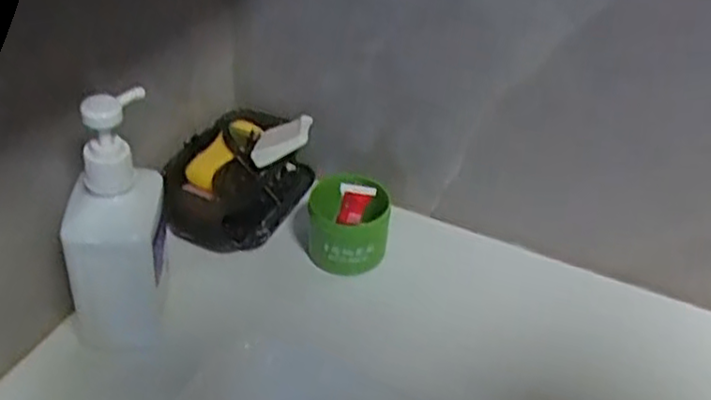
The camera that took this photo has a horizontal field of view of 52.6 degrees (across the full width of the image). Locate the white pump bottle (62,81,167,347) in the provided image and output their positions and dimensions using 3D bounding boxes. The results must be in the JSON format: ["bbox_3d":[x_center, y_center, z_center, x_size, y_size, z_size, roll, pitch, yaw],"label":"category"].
[{"bbox_3d":[-0.170,0.015,0.506,0.070,0.178,0.058,-7,40,-16],"label":"white pump bottle"}]

